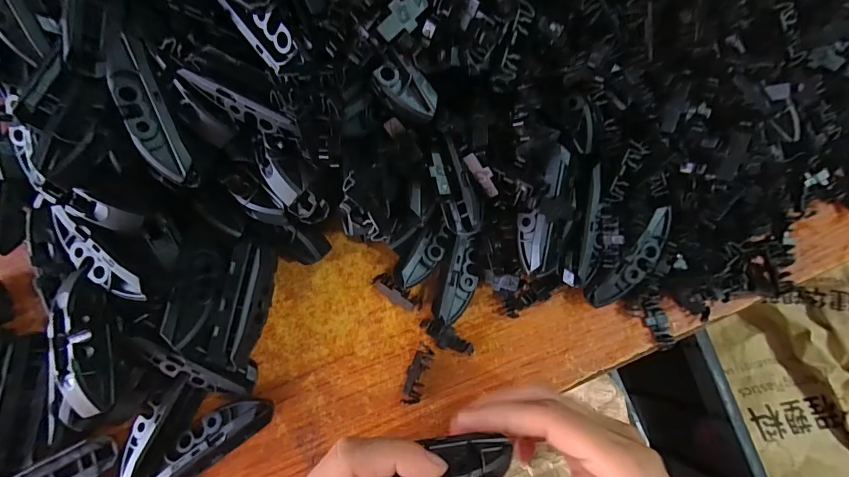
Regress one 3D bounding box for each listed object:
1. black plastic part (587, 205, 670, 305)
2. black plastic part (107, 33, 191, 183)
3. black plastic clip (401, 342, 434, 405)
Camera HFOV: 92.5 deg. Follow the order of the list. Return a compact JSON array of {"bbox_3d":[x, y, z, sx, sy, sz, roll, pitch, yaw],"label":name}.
[{"bbox_3d":[0.123,0.013,0.240,0.022,0.008,0.069,36,96,-18],"label":"black plastic part"},{"bbox_3d":[-0.135,-0.062,0.196,0.020,0.007,0.070,-20,96,-4],"label":"black plastic part"},{"bbox_3d":[-0.005,0.082,0.244,0.012,0.008,0.036,17,77,4],"label":"black plastic clip"}]

